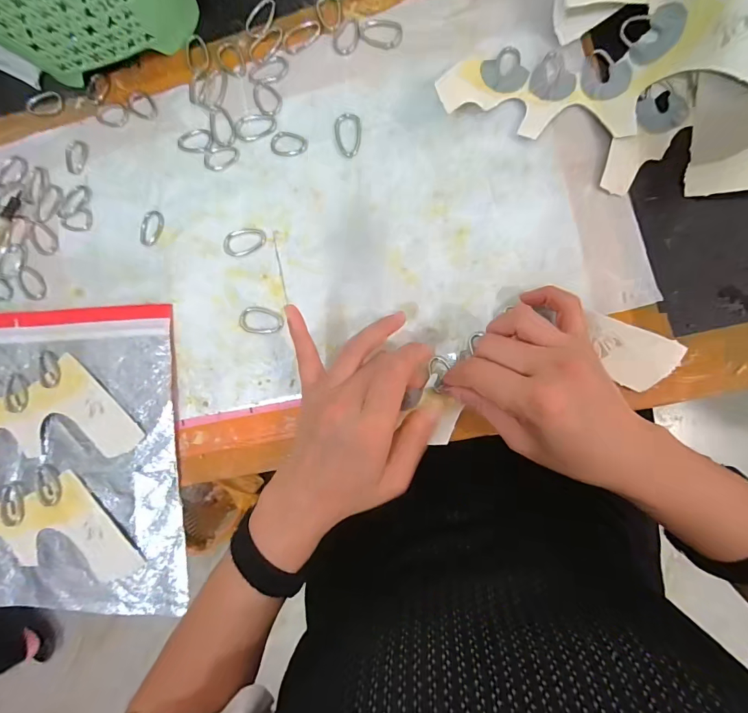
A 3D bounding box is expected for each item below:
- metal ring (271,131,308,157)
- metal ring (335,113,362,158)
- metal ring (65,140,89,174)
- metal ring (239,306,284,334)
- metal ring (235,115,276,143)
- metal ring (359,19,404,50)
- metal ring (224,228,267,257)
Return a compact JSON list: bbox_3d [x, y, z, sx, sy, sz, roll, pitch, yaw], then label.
[{"bbox_3d":[-0.067,-0.168,0.306,0.029,0.004,0.020,17,90,8],"label":"metal ring"},{"bbox_3d":[-0.020,-0.170,0.299,0.021,0.004,0.033,-3,87,7],"label":"metal ring"},{"bbox_3d":[-0.256,-0.171,0.333,0.020,0.004,0.029,-3,87,7],"label":"metal ring"},{"bbox_3d":[-0.088,-0.028,0.301,0.035,0.004,0.020,10,89,8],"label":"metal ring"},{"bbox_3d":[-0.095,-0.185,0.312,0.034,0.004,0.022,-11,86,7],"label":"metal ring"},{"bbox_3d":[0.005,-0.251,0.300,0.036,0.004,0.022,24,91,8],"label":"metal ring"},{"bbox_3d":[-0.103,-0.092,0.308,0.034,0.005,0.022,-14,86,7],"label":"metal ring"}]

